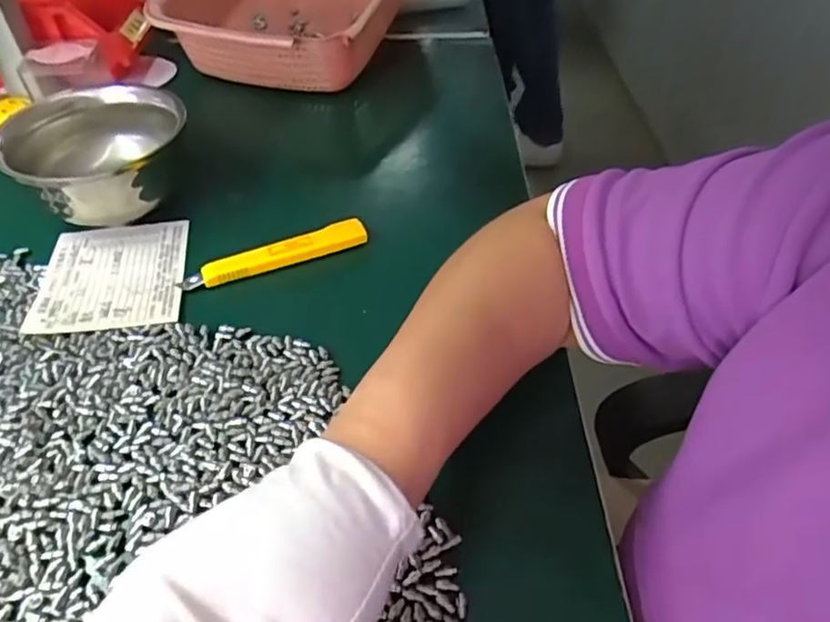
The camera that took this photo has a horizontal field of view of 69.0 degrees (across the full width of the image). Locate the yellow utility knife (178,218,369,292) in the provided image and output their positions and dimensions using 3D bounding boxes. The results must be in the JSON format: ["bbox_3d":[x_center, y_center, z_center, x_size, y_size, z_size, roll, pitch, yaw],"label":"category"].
[{"bbox_3d":[-0.095,-0.039,0.415,0.126,0.015,0.020,-18,48,-17],"label":"yellow utility knife"}]

